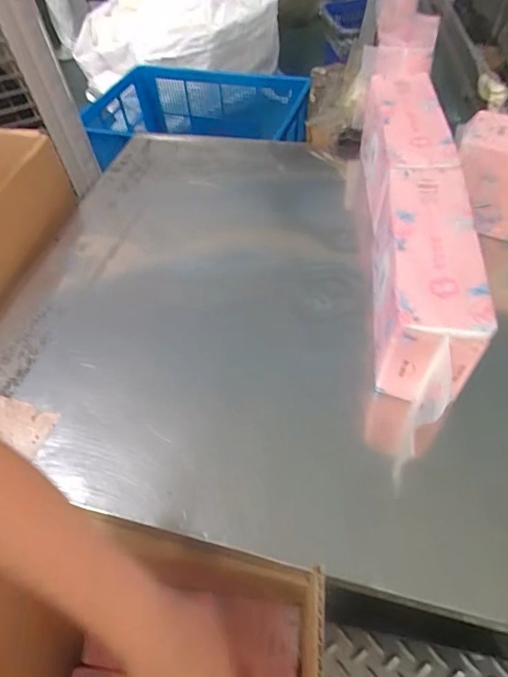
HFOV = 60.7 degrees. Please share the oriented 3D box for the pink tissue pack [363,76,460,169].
[{"bbox_3d":[0.218,-0.289,0.631,0.092,0.085,0.257,1,53,6],"label":"pink tissue pack"}]

